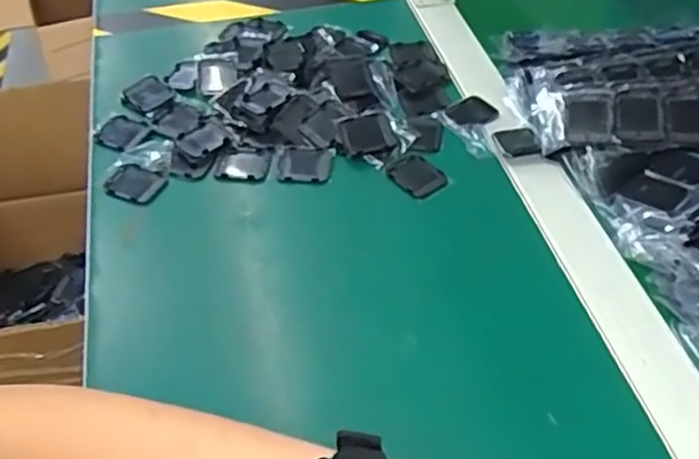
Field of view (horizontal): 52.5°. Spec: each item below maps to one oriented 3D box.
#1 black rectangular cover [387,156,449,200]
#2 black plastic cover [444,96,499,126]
[{"bbox_3d":[0.050,-0.039,0.518,0.033,0.004,0.041,-29,53,-24],"label":"black rectangular cover"},{"bbox_3d":[0.098,-0.093,0.564,0.037,0.004,0.032,-21,50,-18],"label":"black plastic cover"}]

